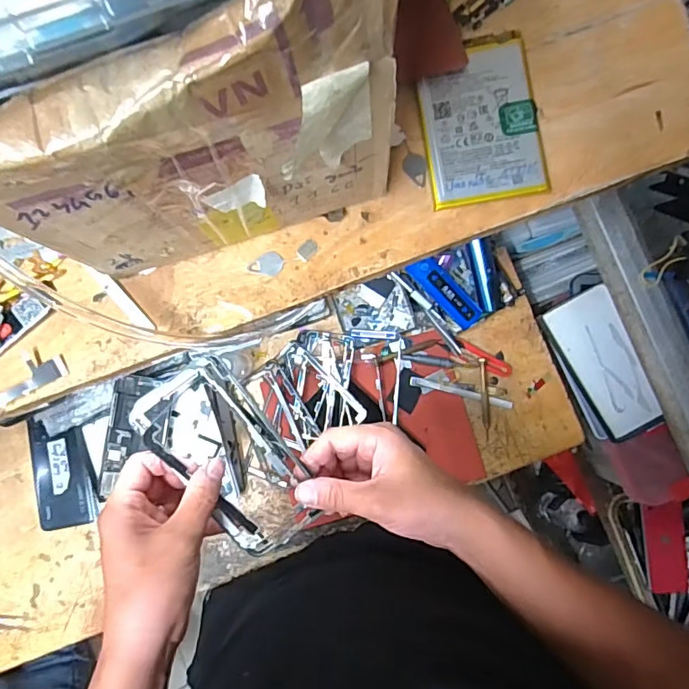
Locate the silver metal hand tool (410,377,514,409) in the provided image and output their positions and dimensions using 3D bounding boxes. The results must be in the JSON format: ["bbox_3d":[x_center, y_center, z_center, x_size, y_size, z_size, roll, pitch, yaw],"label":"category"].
[{"bbox_3d":[0.157,0.065,0.688,0.139,0.008,0.012,13,86,2],"label":"silver metal hand tool"}]

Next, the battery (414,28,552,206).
[{"bbox_3d":[0.079,-0.130,0.296,0.066,0.009,0.094,-8,86,0],"label":"battery"}]

